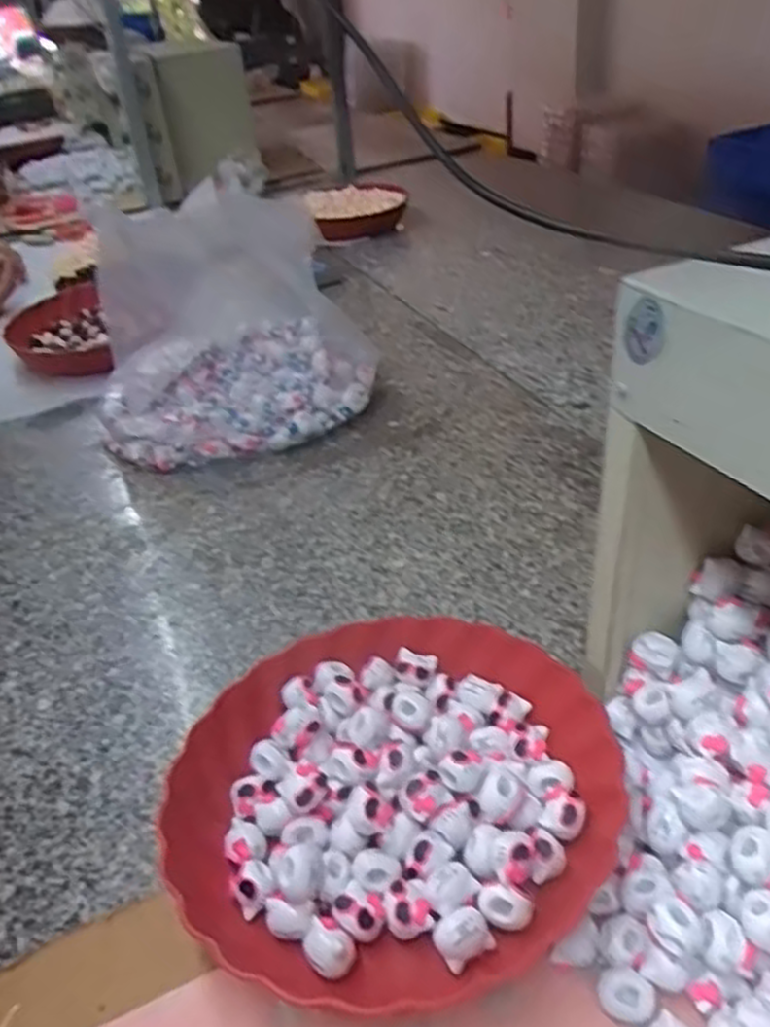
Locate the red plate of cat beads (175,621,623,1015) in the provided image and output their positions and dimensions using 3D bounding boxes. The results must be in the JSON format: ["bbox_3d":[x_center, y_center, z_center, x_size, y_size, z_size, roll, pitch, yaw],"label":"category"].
[{"bbox_3d":[0.006,0.150,0.448,0.235,0.044,0.232,-7,32,5],"label":"red plate of cat beads"}]

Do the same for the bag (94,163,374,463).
[{"bbox_3d":[-0.178,-0.241,0.922,0.294,0.224,0.378,-12,32,-2],"label":"bag"}]

